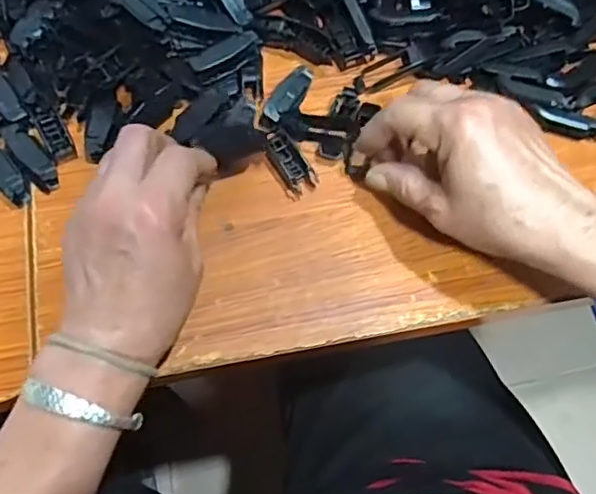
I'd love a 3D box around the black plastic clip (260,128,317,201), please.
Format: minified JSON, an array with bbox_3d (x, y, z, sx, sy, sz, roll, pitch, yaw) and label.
[{"bbox_3d":[-0.006,-0.057,0.399,0.018,0.014,0.046,-31,86,-14],"label":"black plastic clip"}]

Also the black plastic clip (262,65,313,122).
[{"bbox_3d":[-0.006,-0.105,0.413,0.019,0.004,0.047,29,70,8],"label":"black plastic clip"}]

